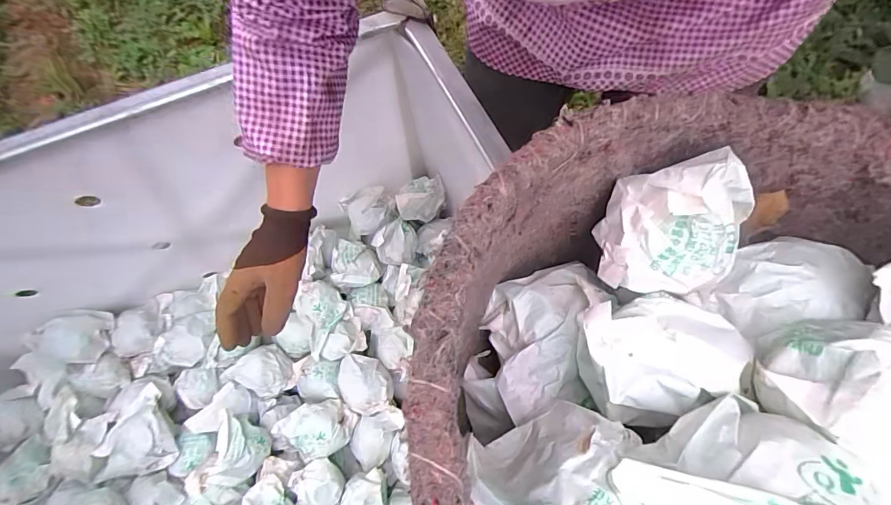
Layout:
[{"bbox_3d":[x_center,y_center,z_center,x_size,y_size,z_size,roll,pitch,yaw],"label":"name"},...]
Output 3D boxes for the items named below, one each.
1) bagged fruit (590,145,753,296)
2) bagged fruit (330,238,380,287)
[{"bbox_3d":[0.144,-0.019,0.267,0.080,0.055,0.072,0,68,3],"label":"bagged fruit"},{"bbox_3d":[-0.185,0.021,0.885,0.099,0.057,0.092,0,68,3],"label":"bagged fruit"}]

